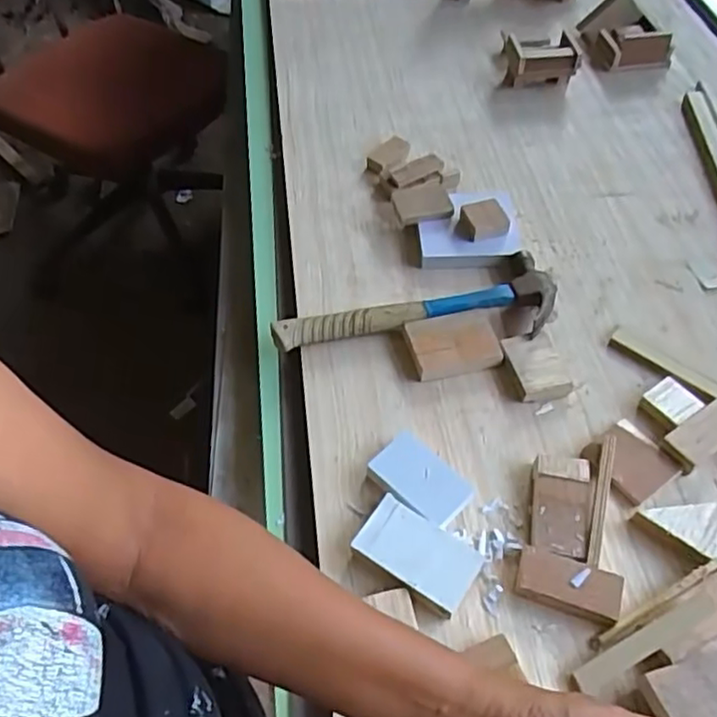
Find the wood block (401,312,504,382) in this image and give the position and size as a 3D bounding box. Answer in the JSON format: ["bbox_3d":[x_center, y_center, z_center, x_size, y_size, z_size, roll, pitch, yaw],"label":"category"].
[{"bbox_3d":[0.092,-0.014,0.645,0.091,0.023,0.064,-8,54,-7],"label":"wood block"}]

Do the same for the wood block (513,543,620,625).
[{"bbox_3d":[0.159,0.173,0.500,0.075,0.014,0.037,15,54,11],"label":"wood block"}]

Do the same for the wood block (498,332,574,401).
[{"bbox_3d":[0.168,0.009,0.623,0.053,0.018,0.067,-13,54,-10],"label":"wood block"}]

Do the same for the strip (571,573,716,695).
[{"bbox_3d":[0.220,0.202,0.472,0.140,0.011,0.032,-23,57,-17],"label":"strip"}]

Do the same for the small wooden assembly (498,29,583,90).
[{"bbox_3d":[0.252,-0.425,0.928,0.097,0.049,0.088,-1,53,-2],"label":"small wooden assembly"}]

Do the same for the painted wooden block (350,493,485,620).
[{"bbox_3d":[0.045,0.155,0.516,0.090,0.023,0.054,30,59,21],"label":"painted wooden block"}]

